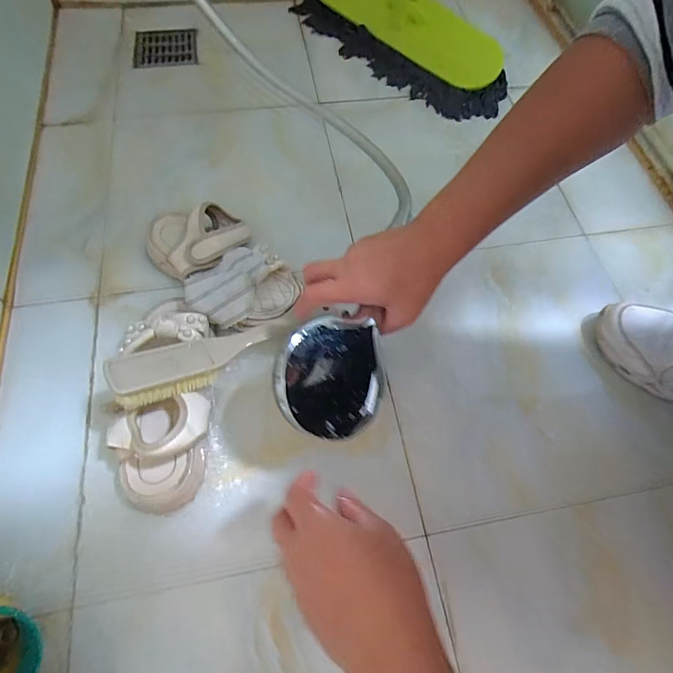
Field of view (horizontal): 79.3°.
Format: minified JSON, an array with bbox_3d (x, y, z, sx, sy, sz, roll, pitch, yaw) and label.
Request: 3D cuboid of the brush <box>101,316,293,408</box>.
[{"bbox_3d":[-0.123,0.018,0.380,0.163,0.030,0.042,-23,66,-35],"label":"brush"}]

